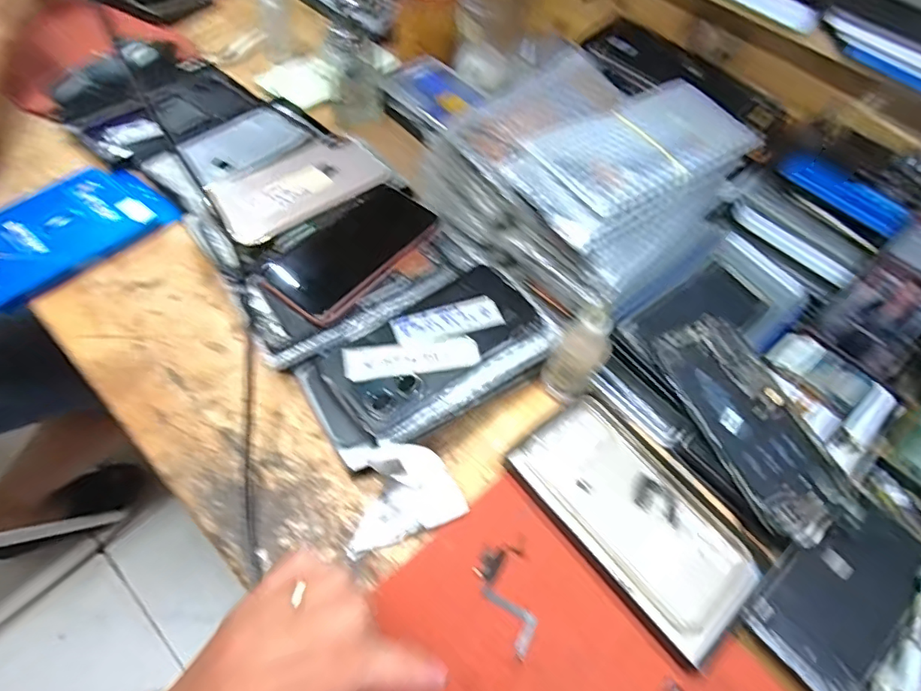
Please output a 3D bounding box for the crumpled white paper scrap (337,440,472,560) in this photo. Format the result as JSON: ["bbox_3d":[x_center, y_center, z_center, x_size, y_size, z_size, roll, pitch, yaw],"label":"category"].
[{"bbox_3d":[-0.046,0.094,0.373,0.079,0.026,0.071,-17,60,-17],"label":"crumpled white paper scrap"}]

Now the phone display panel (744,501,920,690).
[{"bbox_3d":[0.257,0.160,0.363,0.146,0.009,0.067,-34,60,-23],"label":"phone display panel"}]

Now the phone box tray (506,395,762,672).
[{"bbox_3d":[0.125,0.121,0.395,0.096,0.015,0.174,-33,65,-25],"label":"phone box tray"}]

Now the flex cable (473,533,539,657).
[{"bbox_3d":[0.035,0.160,0.348,0.037,0.004,0.065,-13,59,-15],"label":"flex cable"}]

